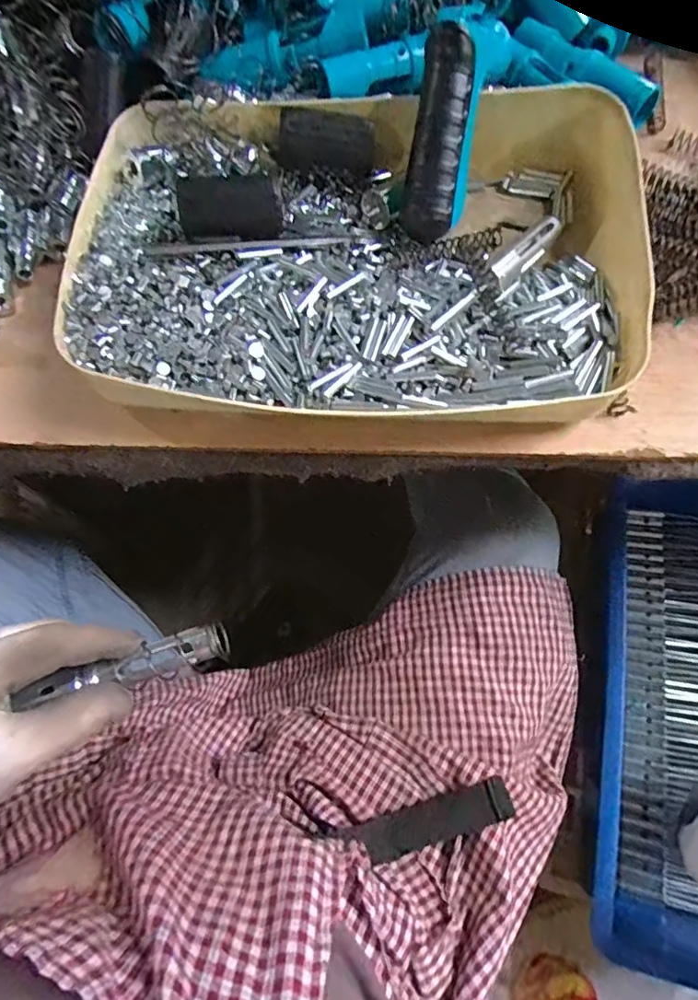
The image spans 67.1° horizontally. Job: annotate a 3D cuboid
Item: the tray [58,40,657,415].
[{"bbox_3d":[0.002,-0.155,0.329,0.334,0.045,0.241,-2,71,2],"label":"tray"}]

